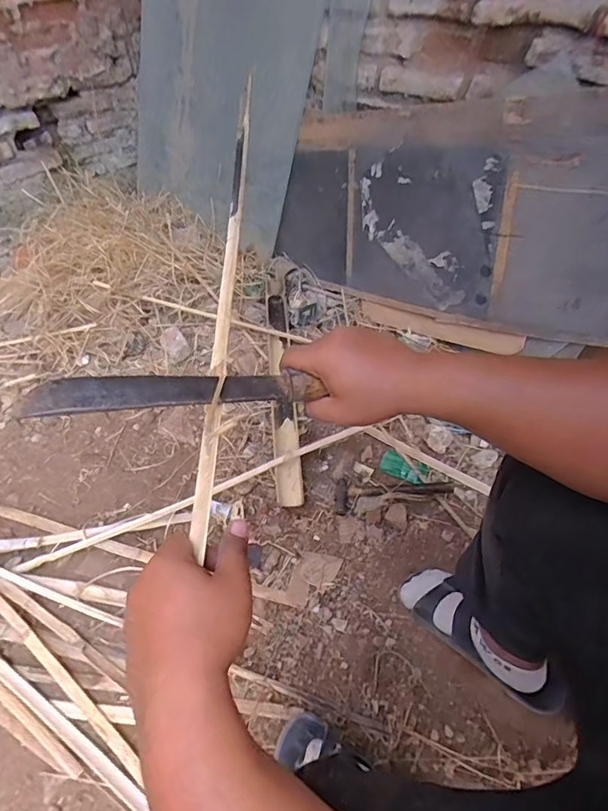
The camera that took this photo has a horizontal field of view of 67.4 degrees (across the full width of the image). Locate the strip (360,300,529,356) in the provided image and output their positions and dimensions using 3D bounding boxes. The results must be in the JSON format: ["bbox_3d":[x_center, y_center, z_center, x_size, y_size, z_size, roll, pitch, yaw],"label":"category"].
[{"bbox_3d":[0.323,-0.192,1.125,0.413,0.060,0.018,22,54,33],"label":"strip"}]

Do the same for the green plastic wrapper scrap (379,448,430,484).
[{"bbox_3d":[0.212,0.130,0.960,0.096,0.016,0.055,19,54,16],"label":"green plastic wrapper scrap"}]

